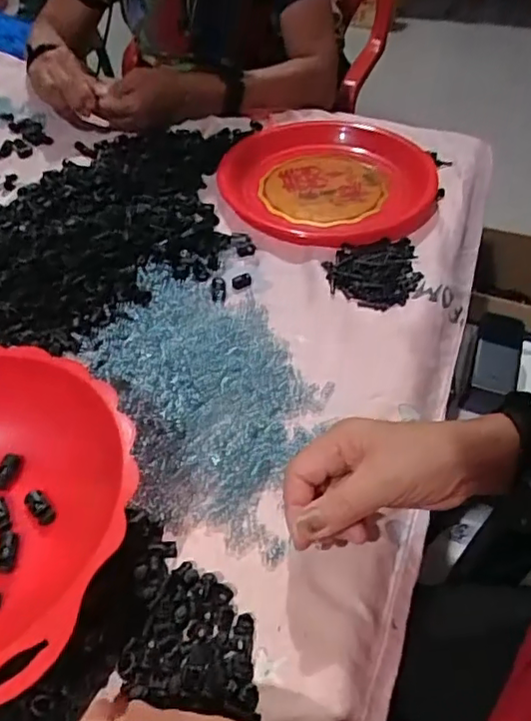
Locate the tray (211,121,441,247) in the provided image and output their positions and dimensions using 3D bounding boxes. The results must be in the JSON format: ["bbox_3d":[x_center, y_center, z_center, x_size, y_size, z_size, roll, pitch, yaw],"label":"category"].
[{"bbox_3d":[0.084,-0.234,0.741,0.251,0.033,0.270,0,46,-1],"label":"tray"}]

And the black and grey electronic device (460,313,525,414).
[{"bbox_3d":[0.283,0.000,0.728,0.058,0.040,0.159,18,49,16],"label":"black and grey electronic device"}]

